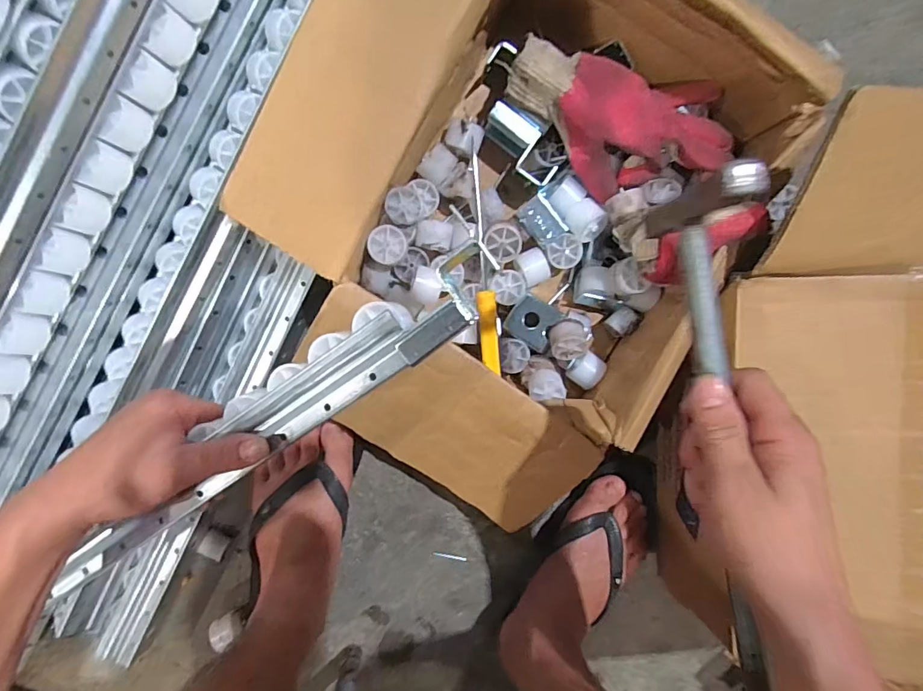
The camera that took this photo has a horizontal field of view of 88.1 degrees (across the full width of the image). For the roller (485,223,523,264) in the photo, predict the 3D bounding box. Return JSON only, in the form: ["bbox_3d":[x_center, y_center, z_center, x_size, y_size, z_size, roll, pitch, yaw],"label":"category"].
[{"bbox_3d":[0.039,-0.095,0.443,0.032,0.021,0.035,0,96,-5],"label":"roller"}]

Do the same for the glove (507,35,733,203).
[{"bbox_3d":[0.140,-0.196,0.427,0.204,0.054,0.116,14,95,-6],"label":"glove"}]

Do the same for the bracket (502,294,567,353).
[{"bbox_3d":[0.071,-0.023,0.469,0.047,0.004,0.045,33,95,18],"label":"bracket"}]

